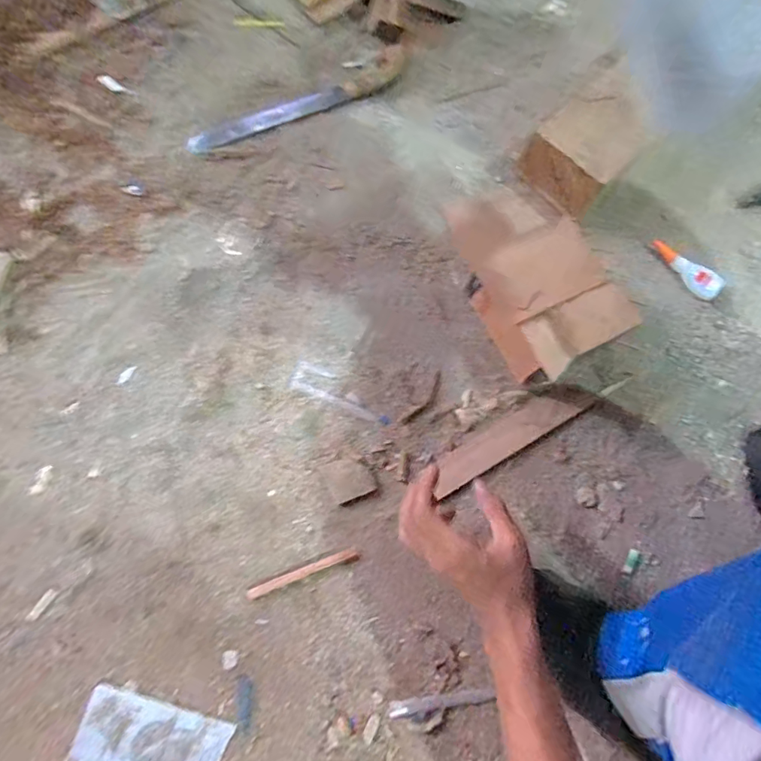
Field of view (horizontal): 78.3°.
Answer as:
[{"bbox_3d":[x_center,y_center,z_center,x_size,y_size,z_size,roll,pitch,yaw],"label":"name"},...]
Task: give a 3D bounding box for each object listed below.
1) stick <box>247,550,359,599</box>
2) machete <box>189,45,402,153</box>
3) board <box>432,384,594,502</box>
[{"bbox_3d":[-0.081,0.205,0.495,0.120,0.004,0.012,-19,75,-7],"label":"stick"},{"bbox_3d":[-0.107,-0.393,0.664,0.335,0.012,0.056,-28,77,-9],"label":"machete"},{"bbox_3d":[0.155,0.062,0.551,0.217,0.007,0.043,-29,77,-12],"label":"board"}]

